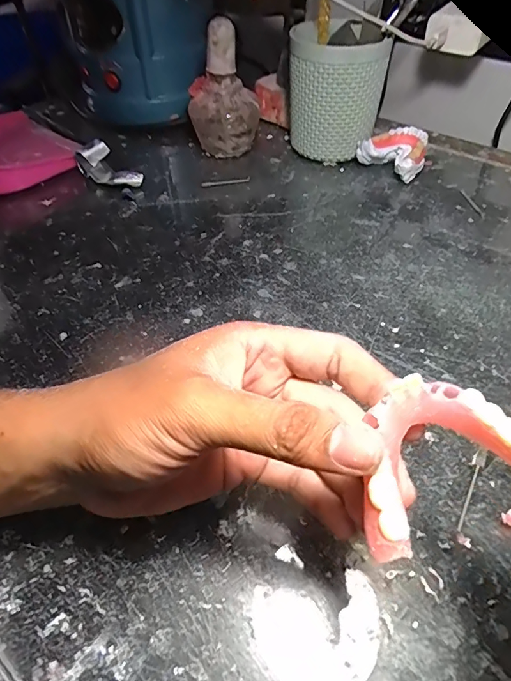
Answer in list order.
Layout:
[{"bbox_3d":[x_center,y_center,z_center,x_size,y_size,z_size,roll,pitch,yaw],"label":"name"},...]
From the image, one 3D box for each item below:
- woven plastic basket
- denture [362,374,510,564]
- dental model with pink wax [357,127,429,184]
[{"bbox_3d":[0.079,-0.245,0.449,0.092,0.110,0.080,8,50,9],"label":"woven plastic basket"},{"bbox_3d":[0.053,0.036,0.144,0.057,0.018,0.041,-25,53,-19],"label":"denture"},{"bbox_3d":[0.145,-0.190,0.451,0.051,0.034,0.060,-36,57,-26],"label":"dental model with pink wax"}]

